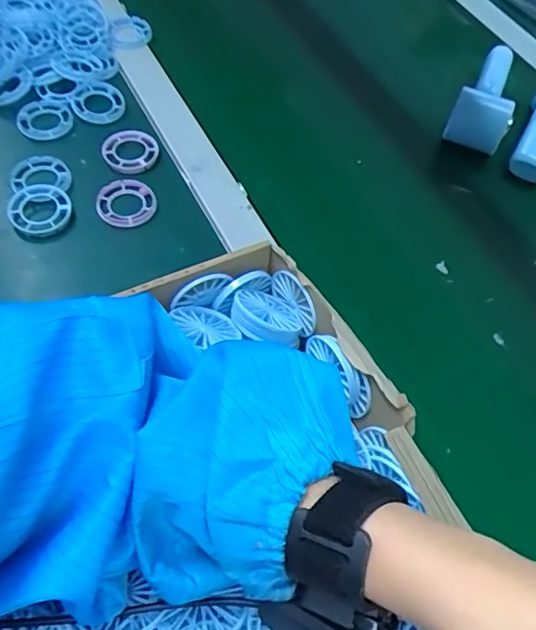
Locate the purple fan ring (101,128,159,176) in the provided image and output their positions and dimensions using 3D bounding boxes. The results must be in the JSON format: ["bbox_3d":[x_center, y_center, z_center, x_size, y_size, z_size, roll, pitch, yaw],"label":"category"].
[{"bbox_3d":[-0.126,-0.152,0.525,0.047,0.006,0.049,2,59,-4],"label":"purple fan ring"}]

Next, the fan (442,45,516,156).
[{"bbox_3d":[0.233,-0.235,0.595,0.056,0.043,0.144,24,60,10],"label":"fan"}]

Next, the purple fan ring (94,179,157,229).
[{"bbox_3d":[-0.123,-0.098,0.497,0.049,0.008,0.045,2,59,-4],"label":"purple fan ring"}]

